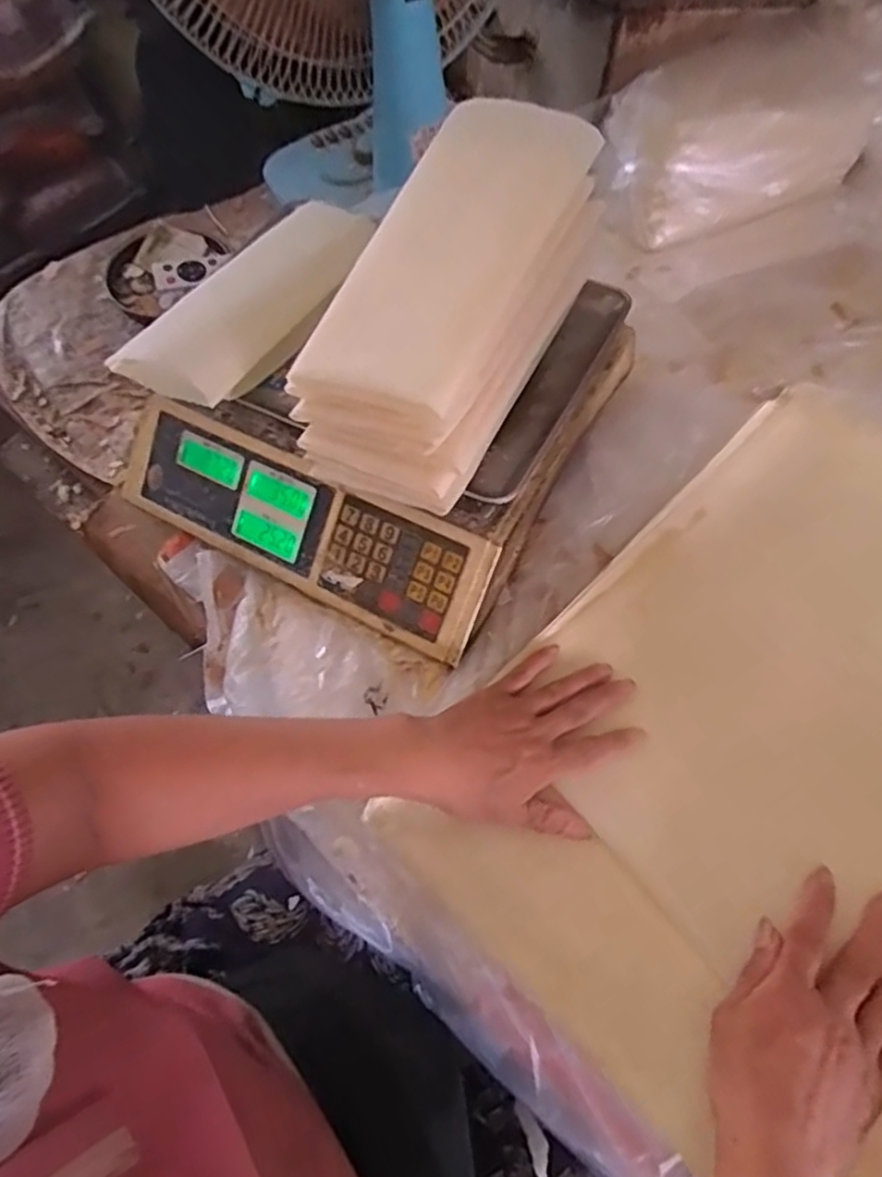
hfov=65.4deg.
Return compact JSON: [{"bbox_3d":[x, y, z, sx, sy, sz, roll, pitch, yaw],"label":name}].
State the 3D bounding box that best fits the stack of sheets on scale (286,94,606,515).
[{"bbox_3d":[0.007,-0.188,0.455,0.128,0.112,0.265,27,85,15],"label":"stack of sheets on scale"}]

